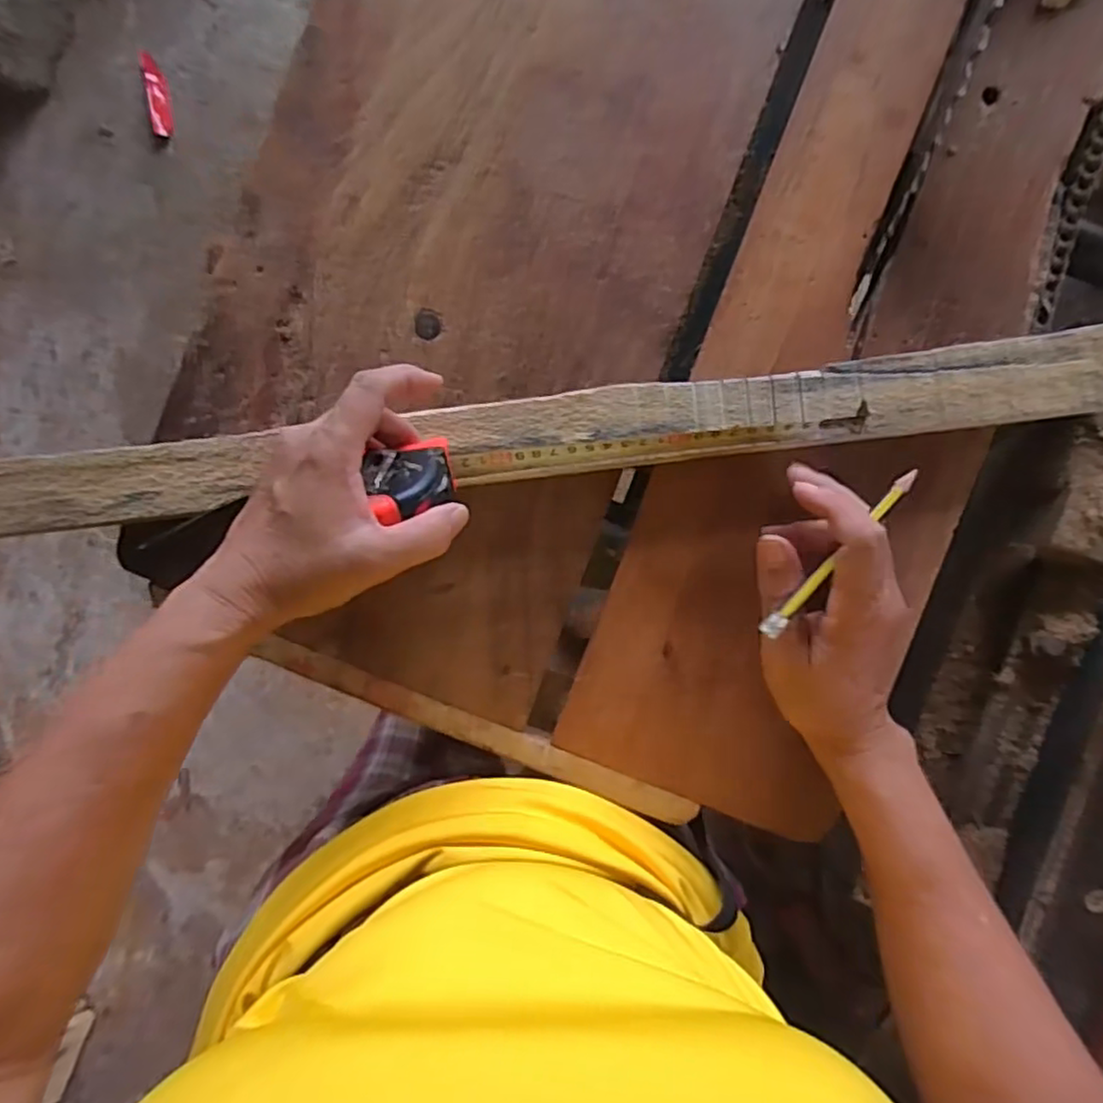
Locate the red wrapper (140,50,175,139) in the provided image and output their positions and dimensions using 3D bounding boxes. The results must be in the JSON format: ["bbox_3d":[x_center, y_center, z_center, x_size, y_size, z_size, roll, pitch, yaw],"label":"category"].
[{"bbox_3d":[-0.748,-0.865,1.279,0.036,0.025,0.140,-7,102,2],"label":"red wrapper"}]

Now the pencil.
[{"bbox_3d":[0.141,0.001,0.327,0.007,0.007,0.104,42,93,3],"label":"pencil"}]

